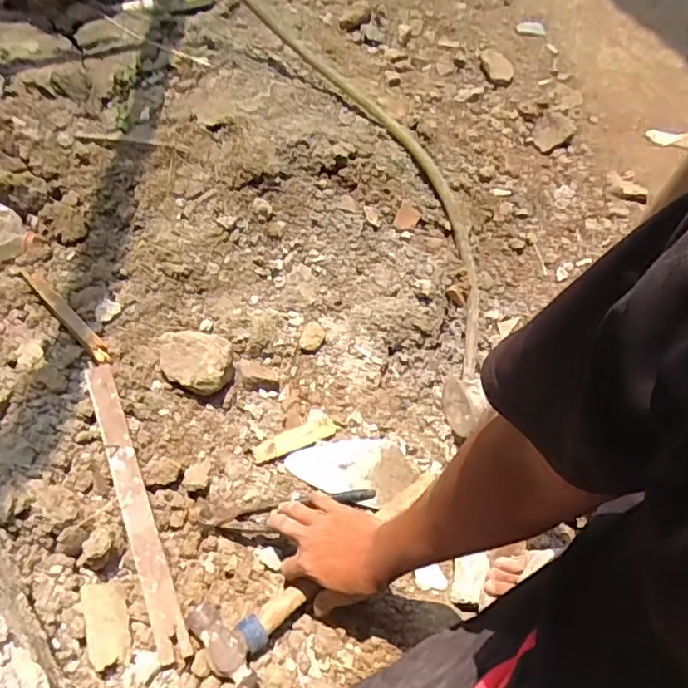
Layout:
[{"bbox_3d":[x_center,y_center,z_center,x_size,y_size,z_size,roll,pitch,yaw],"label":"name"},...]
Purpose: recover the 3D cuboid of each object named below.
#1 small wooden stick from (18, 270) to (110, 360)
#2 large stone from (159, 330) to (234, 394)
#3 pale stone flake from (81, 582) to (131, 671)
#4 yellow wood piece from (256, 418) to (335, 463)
[{"bbox_3d":[-0.383,-0.042,0.826,0.190,0.024,0.020,42,66,17],"label":"small wooden stick"},{"bbox_3d":[-0.210,0.028,0.843,0.107,0.062,0.077,11,61,2],"label":"large stone"},{"bbox_3d":[-0.251,0.295,0.636,0.043,0.013,0.085,-8,53,-29],"label":"pale stone flake"},{"bbox_3d":[-0.064,0.130,0.822,0.121,0.019,0.028,-18,64,-28],"label":"yellow wood piece"}]

